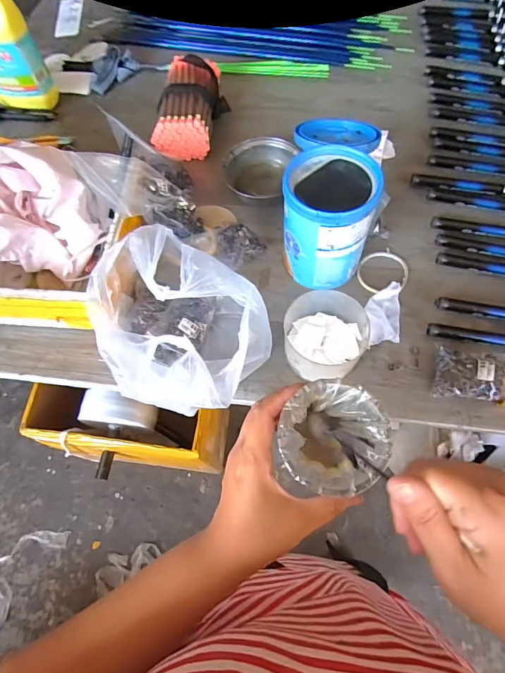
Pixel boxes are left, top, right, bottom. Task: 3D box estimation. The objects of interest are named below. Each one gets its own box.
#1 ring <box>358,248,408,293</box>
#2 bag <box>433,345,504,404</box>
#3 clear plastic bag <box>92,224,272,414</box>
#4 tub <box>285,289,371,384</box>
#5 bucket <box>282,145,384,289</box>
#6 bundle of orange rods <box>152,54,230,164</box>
[{"bbox_3d":[0.213,-0.107,0.650,0.081,0.010,0.079,-1,66,2],"label":"ring"},{"bbox_3d":[0.316,0.054,0.543,0.119,0.045,0.075,8,66,7],"label":"bag"},{"bbox_3d":[-0.108,-0.014,0.533,0.235,0.186,0.194,17,67,11],"label":"clear plastic bag"},{"bbox_3d":[0.106,0.000,0.569,0.114,0.065,0.113,-1,65,3],"label":"tub"},{"bbox_3d":[0.110,-0.168,0.592,0.122,0.163,0.131,-1,65,3],"label":"bucket"},{"bbox_3d":[-0.119,-0.459,0.795,0.124,0.075,0.218,5,65,6],"label":"bundle of orange rods"}]

